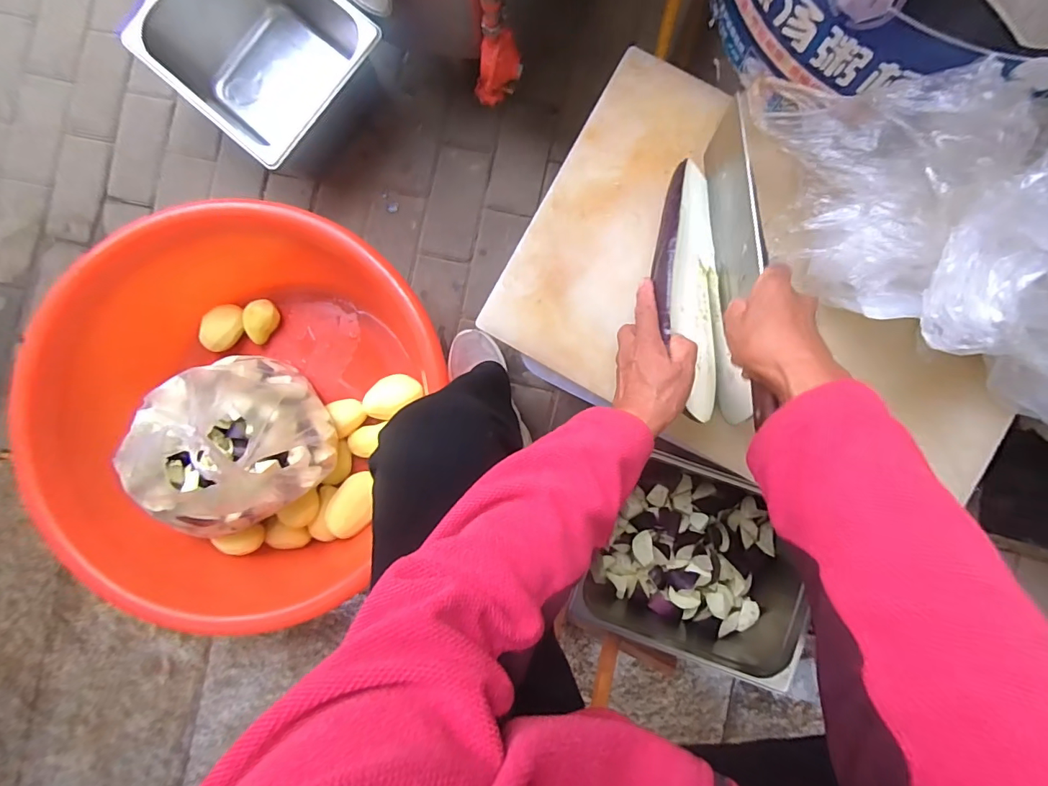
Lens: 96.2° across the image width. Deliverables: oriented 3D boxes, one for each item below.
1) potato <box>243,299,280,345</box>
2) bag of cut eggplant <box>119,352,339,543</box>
[{"bbox_3d":[-0.465,-0.127,0.834,0.052,0.040,0.073,25,90,2],"label":"potato"},{"bbox_3d":[-0.428,0.069,0.664,0.209,0.220,0.234,-34,88,2],"label":"bag of cut eggplant"}]

